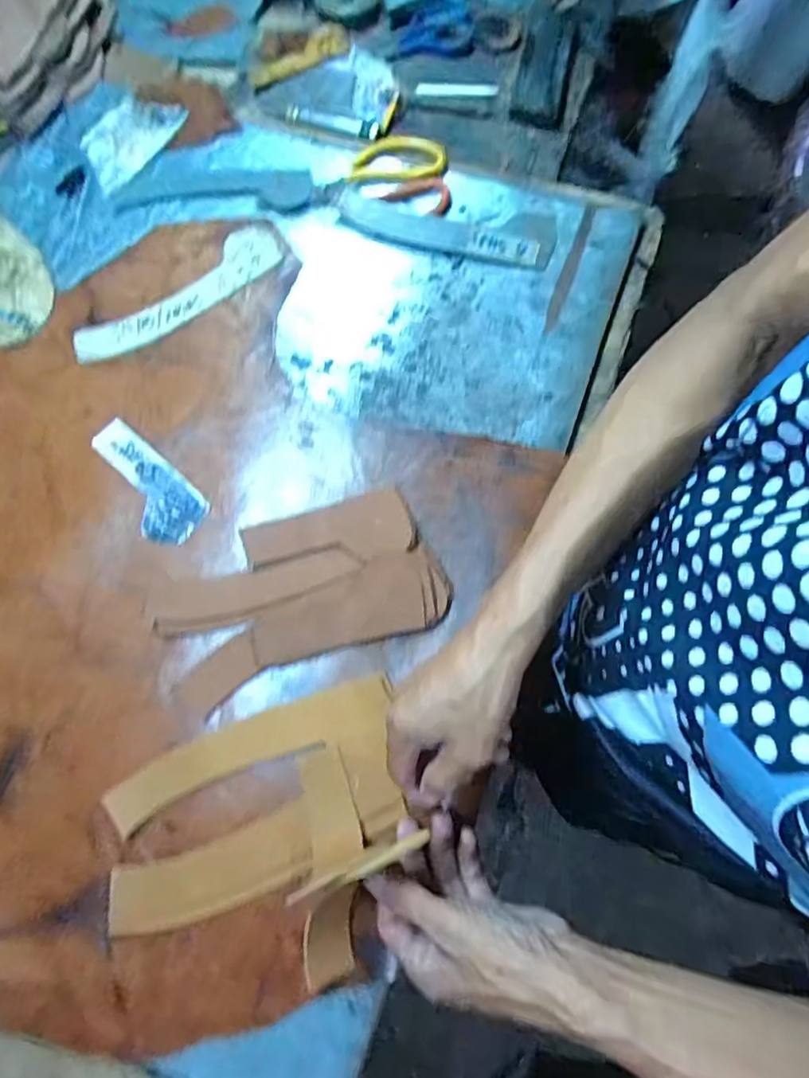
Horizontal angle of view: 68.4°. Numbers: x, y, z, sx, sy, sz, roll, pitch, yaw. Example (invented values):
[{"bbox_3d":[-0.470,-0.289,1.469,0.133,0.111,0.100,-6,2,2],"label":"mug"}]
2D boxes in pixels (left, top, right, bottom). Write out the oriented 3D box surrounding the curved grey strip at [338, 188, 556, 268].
[{"bbox_3d":[0.037,-0.288,0.555,0.200,0.008,0.055,11,79,6],"label":"curved grey strip"}]

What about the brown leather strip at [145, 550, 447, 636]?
[{"bbox_3d":[-0.118,0.041,0.465,0.164,0.006,0.046,-10,76,-1],"label":"brown leather strip"}]

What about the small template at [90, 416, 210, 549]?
[{"bbox_3d":[-0.218,-0.046,0.499,0.122,0.005,0.052,42,80,11],"label":"small template"}]

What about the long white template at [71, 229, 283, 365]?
[{"bbox_3d":[-0.207,-0.223,0.547,0.203,0.006,0.056,-38,77,-10],"label":"long white template"}]

